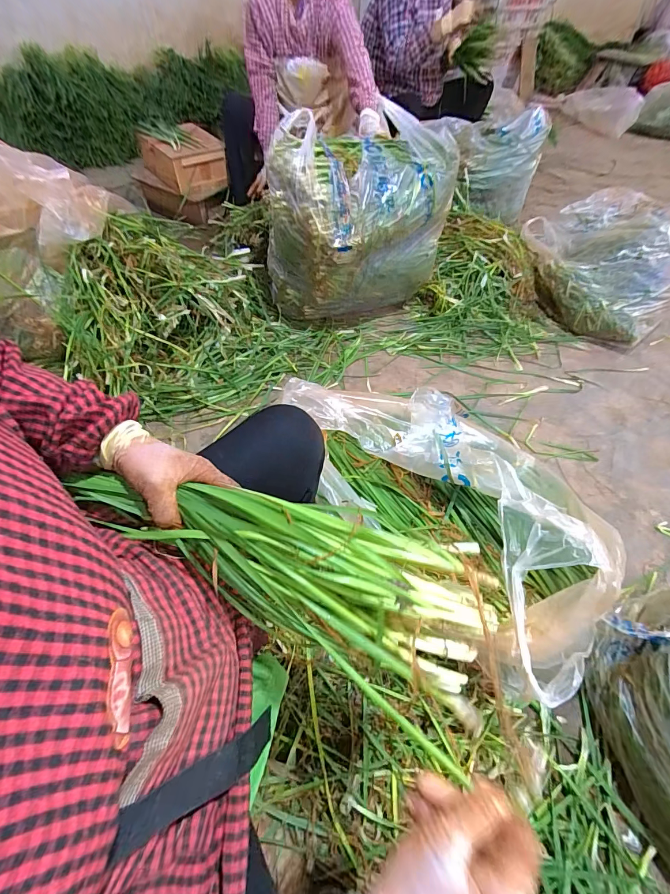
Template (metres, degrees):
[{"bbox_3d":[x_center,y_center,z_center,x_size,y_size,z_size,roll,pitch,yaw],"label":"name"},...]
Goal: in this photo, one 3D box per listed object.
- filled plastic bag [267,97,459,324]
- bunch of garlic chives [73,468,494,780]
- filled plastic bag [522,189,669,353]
[{"bbox_3d":[0.058,-0.663,1.155,0.463,0.499,0.335,-34,63,-25],"label":"filled plastic bag"},{"bbox_3d":[-0.061,0.112,0.351,0.401,0.062,0.148,20,55,8],"label":"bunch of garlic chives"},{"bbox_3d":[0.977,-0.708,1.382,0.528,0.280,0.619,27,58,16],"label":"filled plastic bag"}]

